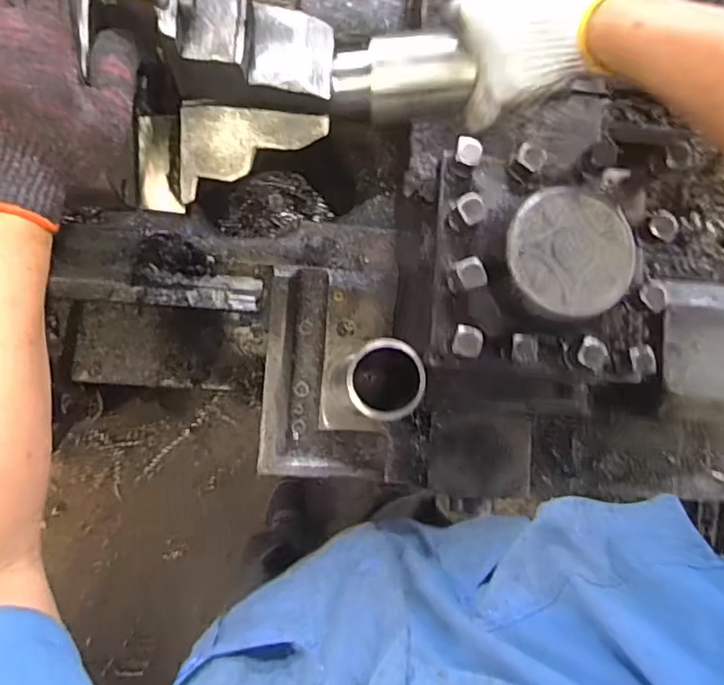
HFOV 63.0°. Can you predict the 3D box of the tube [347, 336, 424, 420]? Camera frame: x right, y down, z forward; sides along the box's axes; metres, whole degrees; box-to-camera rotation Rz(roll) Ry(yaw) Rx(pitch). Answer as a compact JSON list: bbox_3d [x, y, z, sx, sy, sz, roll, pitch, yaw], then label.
[{"bbox_3d":[0.007,0.031,0.478,0.050,0.192,0.049,30,83,-3],"label":"tube"}]

